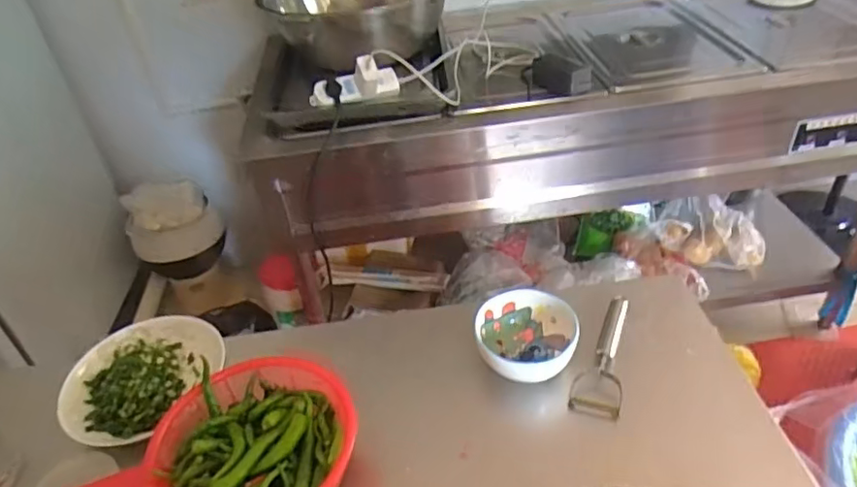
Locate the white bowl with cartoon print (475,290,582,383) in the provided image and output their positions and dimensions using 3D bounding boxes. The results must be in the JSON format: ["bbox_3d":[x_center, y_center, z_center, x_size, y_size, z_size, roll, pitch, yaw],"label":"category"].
[{"bbox_3d":[0.112,0.101,0.680,0.108,0.050,0.099,1,39,10],"label":"white bowl with cartoon print"}]

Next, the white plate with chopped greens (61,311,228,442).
[{"bbox_3d":[-0.342,0.151,0.709,0.181,0.035,0.174,-4,39,3],"label":"white plate with chopped greens"}]

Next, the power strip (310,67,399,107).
[{"bbox_3d":[-0.146,-0.305,1.177,0.180,0.047,0.046,-13,39,-8],"label":"power strip"}]

